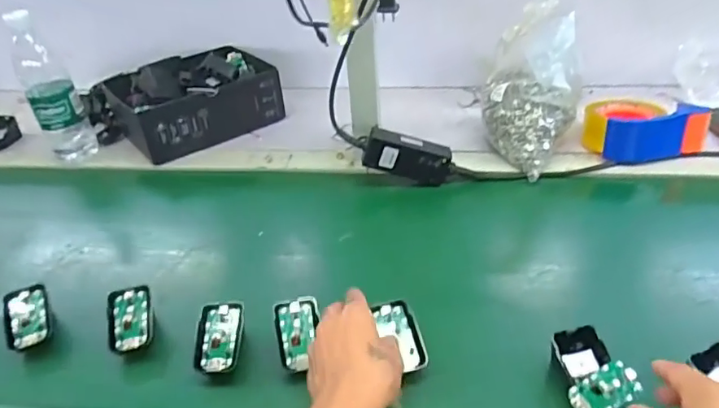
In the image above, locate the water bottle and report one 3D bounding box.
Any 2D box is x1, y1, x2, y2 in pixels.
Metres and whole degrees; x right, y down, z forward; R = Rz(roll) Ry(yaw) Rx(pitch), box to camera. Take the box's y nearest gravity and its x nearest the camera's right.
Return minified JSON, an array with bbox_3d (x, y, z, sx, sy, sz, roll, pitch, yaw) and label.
[{"bbox_3d":[-0.459,-0.168,0.774,0.065,0.209,0.055,-26,42,-24],"label":"water bottle"}]

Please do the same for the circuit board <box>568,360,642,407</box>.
[{"bbox_3d":[0.205,0.157,0.439,0.064,0.011,0.032,-22,41,-19],"label":"circuit board"}]

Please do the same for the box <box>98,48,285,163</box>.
[{"bbox_3d":[-0.269,-0.182,0.874,0.249,0.084,0.182,-29,44,-27],"label":"box"}]

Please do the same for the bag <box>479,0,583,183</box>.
[{"bbox_3d":[0.226,-0.145,0.699,0.121,0.178,0.103,8,40,17],"label":"bag"}]

